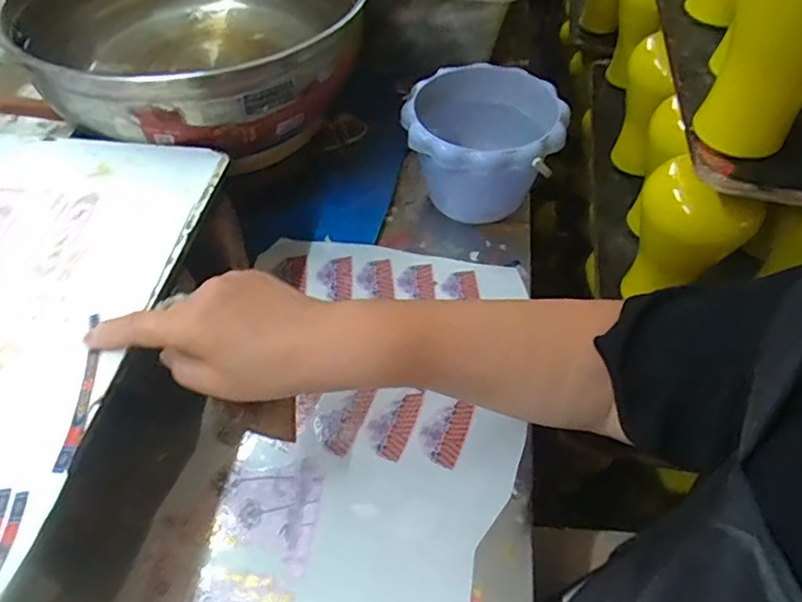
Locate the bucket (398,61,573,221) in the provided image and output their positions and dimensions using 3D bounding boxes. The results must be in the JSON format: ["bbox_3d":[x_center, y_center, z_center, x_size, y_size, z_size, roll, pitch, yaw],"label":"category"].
[{"bbox_3d":[0.078,-0.159,0.627,0.165,0.122,0.150,2,51,-2],"label":"bucket"}]

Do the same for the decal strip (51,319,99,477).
[{"bbox_3d":[-0.194,0.051,0.358,0.011,0.004,0.108,-5,53,-5],"label":"decal strip"}]

